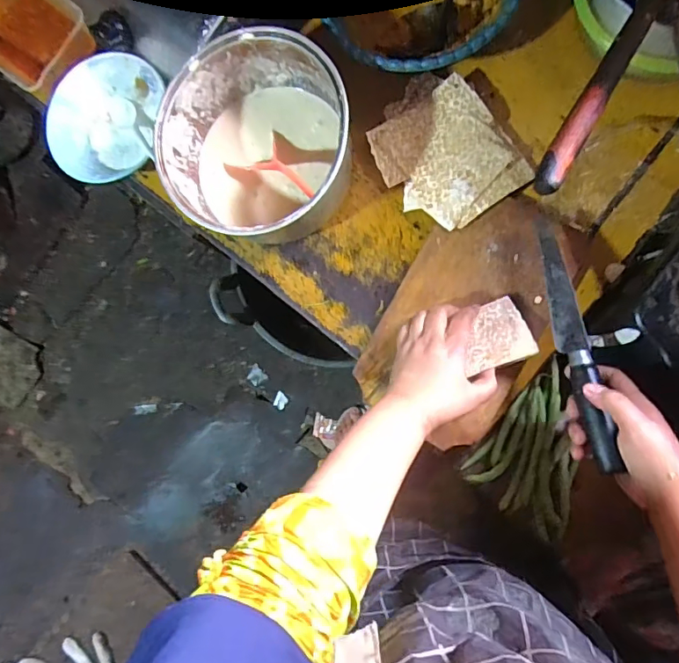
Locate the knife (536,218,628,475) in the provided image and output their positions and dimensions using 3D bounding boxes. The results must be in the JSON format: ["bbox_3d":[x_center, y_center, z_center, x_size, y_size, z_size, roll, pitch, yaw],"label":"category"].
[{"bbox_3d":[0.217,0.001,0.468,0.024,0.026,0.253,-8,69,7],"label":"knife"}]

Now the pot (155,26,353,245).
[{"bbox_3d":[-0.084,-0.199,0.542,0.194,0.110,0.197,0,87,7],"label":"pot"}]

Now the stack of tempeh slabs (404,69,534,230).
[{"bbox_3d":[0.122,-0.191,0.547,0.123,0.017,0.144,-33,78,9],"label":"stack of tempeh slabs"}]

